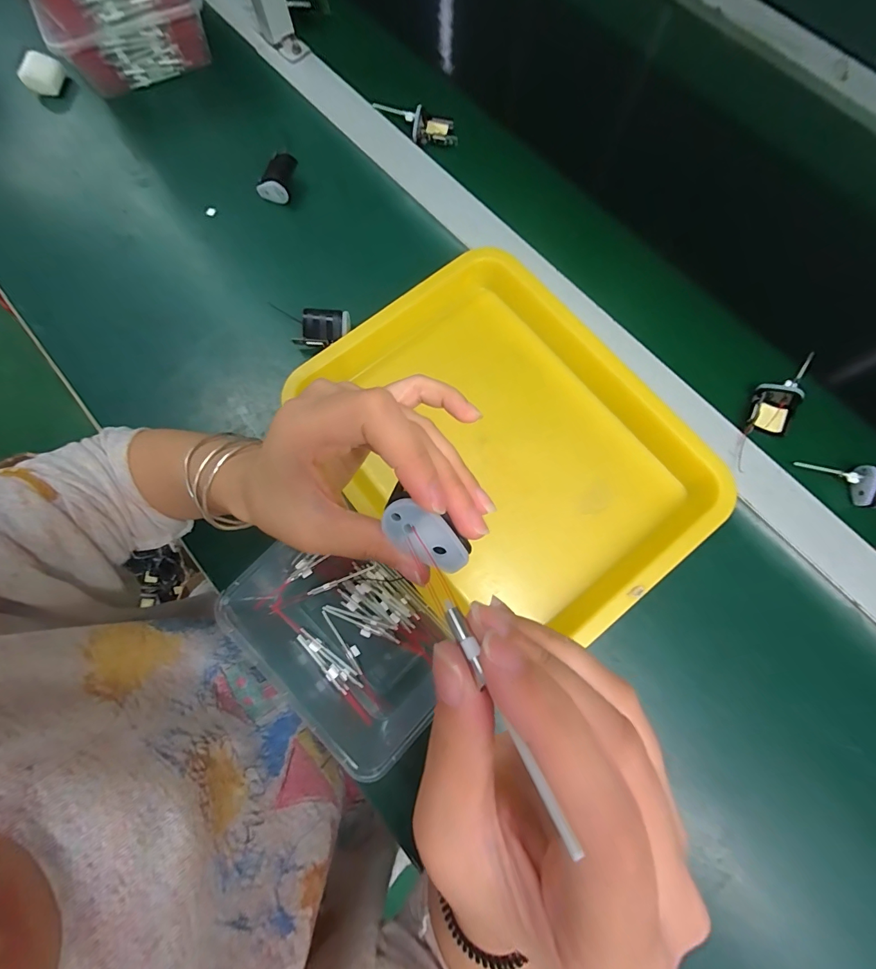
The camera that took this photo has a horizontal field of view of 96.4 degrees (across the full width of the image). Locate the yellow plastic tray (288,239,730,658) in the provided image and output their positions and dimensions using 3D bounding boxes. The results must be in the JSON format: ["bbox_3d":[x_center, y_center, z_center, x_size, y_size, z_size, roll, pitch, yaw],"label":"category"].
[{"bbox_3d":[0.052,-0.036,0.348,0.257,0.031,0.328,-39,79,-7],"label":"yellow plastic tray"}]

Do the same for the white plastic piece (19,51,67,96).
[{"bbox_3d":[-0.453,-0.470,0.450,0.045,0.029,0.031,-44,80,-8],"label":"white plastic piece"}]

